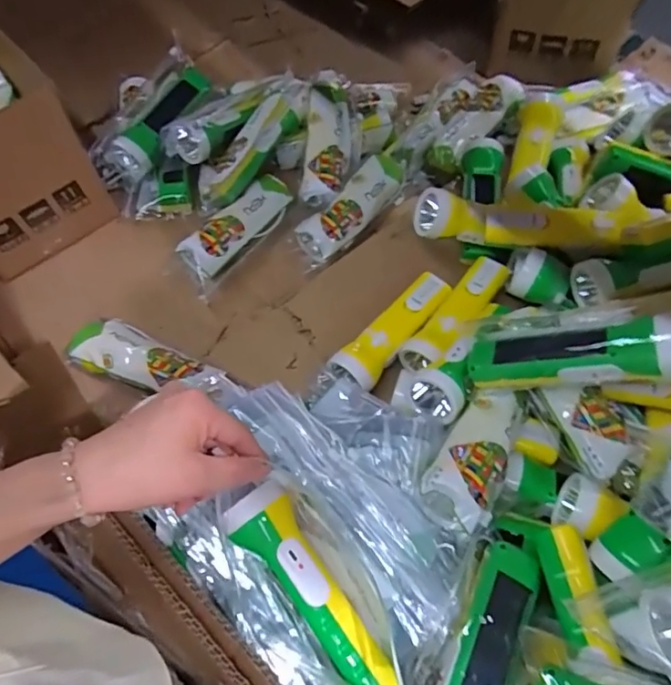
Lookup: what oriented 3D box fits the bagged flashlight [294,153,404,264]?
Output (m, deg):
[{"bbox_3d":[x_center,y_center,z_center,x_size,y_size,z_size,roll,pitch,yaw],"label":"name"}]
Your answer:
[{"bbox_3d":[0.026,-0.179,0.684,0.060,0.047,0.181,31,68,18],"label":"bagged flashlight"}]

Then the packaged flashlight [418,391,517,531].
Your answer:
[{"bbox_3d":[0.119,0.094,0.445,0.054,0.033,0.136,25,50,16],"label":"packaged flashlight"}]

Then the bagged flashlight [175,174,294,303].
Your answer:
[{"bbox_3d":[-0.125,-0.148,0.666,0.058,0.037,0.189,33,69,19],"label":"bagged flashlight"}]

